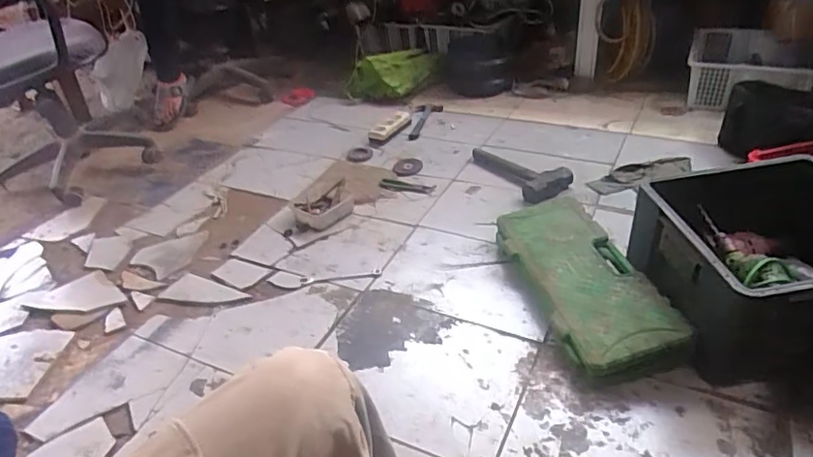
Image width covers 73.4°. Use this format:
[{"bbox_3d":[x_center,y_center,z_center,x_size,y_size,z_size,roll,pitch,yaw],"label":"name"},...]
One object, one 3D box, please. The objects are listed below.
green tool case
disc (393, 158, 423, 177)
[{"bbox_3d":[0.352,0.097,1.139,0.194,0.093,0.488,-10,35,-7],"label":"green tool case"},{"bbox_3d":[0.003,-0.189,1.681,0.088,0.007,0.113,-3,35,6],"label":"disc"}]

